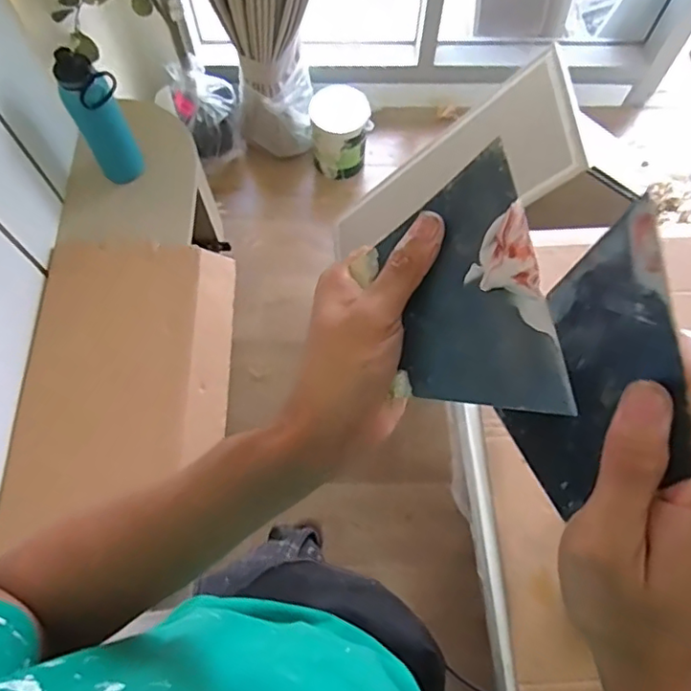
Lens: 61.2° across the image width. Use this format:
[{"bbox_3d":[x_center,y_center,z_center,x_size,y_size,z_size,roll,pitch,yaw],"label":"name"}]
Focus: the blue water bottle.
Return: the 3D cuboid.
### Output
[{"bbox_3d":[-0.481,-0.446,1.162,0.100,0.271,0.079,-12,69,-4],"label":"blue water bottle"}]

